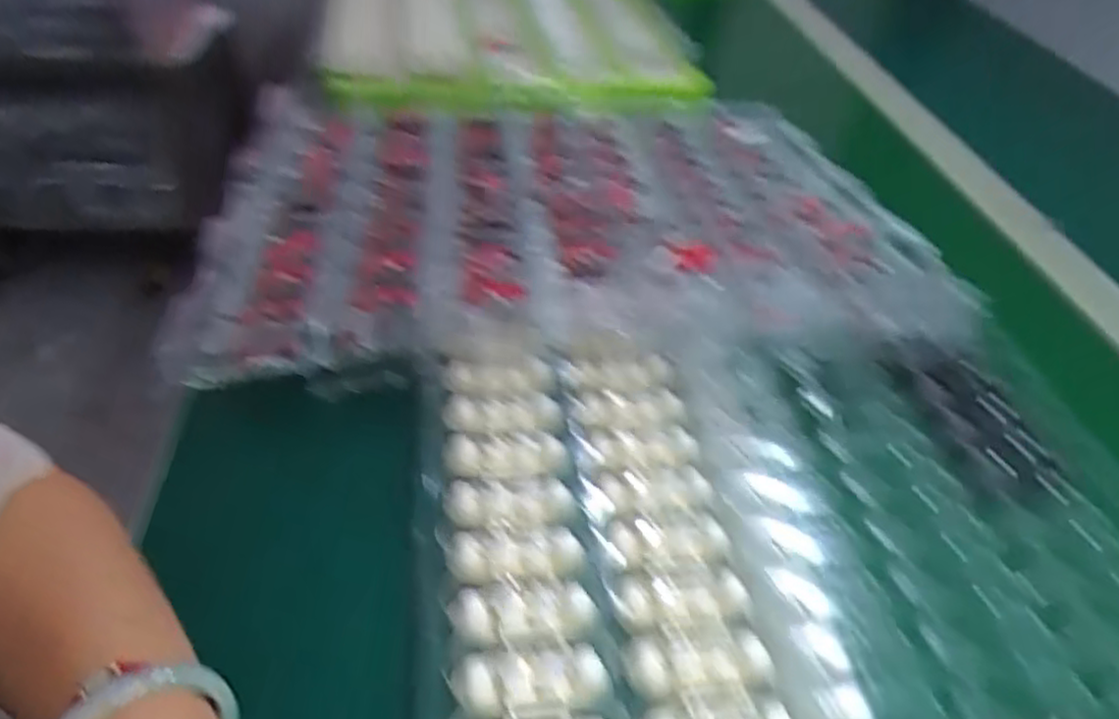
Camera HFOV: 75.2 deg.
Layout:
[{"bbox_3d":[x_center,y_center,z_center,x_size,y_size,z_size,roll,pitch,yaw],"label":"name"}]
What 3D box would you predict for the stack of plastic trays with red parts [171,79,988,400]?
[{"bbox_3d":[0.002,-0.112,0.560,0.480,0.064,0.367,0,39,-9],"label":"stack of plastic trays with red parts"}]

